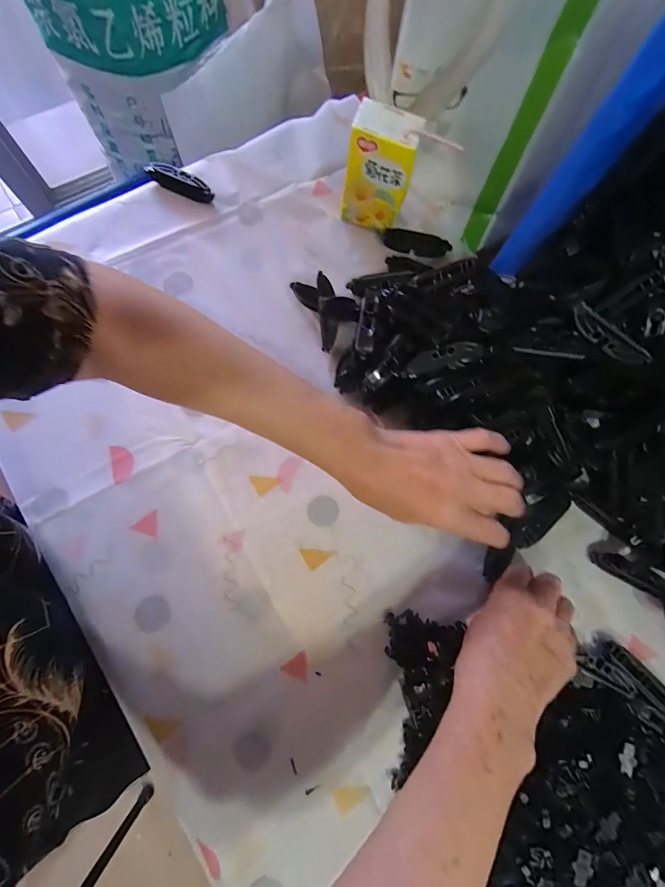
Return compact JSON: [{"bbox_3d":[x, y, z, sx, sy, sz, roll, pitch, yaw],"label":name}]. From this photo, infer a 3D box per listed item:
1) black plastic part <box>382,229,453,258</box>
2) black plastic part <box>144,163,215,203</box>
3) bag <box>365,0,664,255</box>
[{"bbox_3d":[0.101,-0.239,0.438,0.080,0.012,0.021,9,77,-2],"label":"black plastic part"},{"bbox_3d":[-0.179,-0.308,0.433,0.078,0.017,0.023,24,77,2],"label":"black plastic part"},{"bbox_3d":[0.141,-0.350,0.343,0.193,0.236,0.151,21,77,1],"label":"bag"}]

